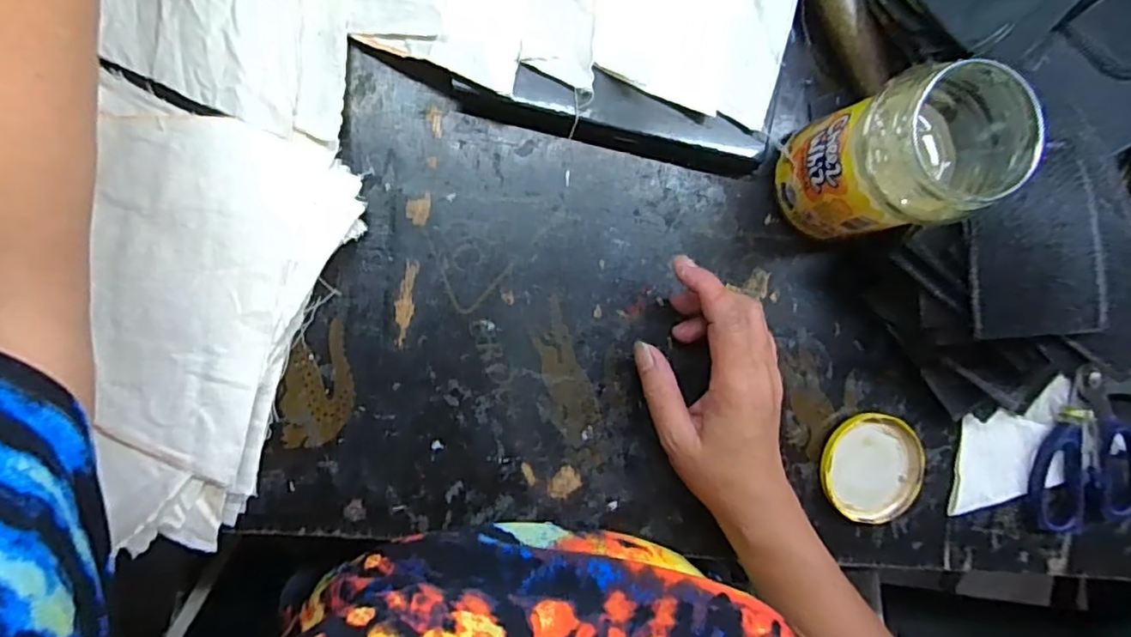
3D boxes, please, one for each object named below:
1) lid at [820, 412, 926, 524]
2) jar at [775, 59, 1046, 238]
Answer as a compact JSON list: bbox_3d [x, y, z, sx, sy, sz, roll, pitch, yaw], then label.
[{"bbox_3d":[0.209,0.102,0.413,0.072,0.012,0.074,-1,94,-10],"label":"lid"},{"bbox_3d":[0.180,-0.085,0.341,0.071,0.131,0.067,-1,94,-10],"label":"jar"}]

